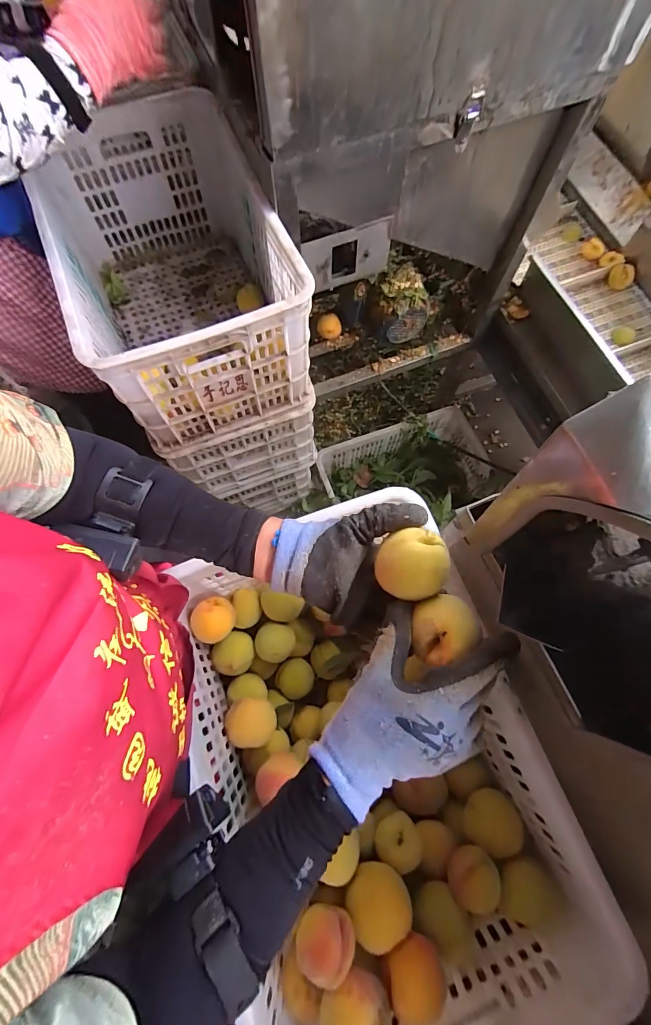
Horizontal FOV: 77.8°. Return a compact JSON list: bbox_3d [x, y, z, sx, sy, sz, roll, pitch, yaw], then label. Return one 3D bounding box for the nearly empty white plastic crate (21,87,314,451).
[{"bbox_3d":[-0.270,-0.448,0.766,0.344,0.285,0.534,-22,75,-7],"label":"nearly empty white plastic crate"}]

